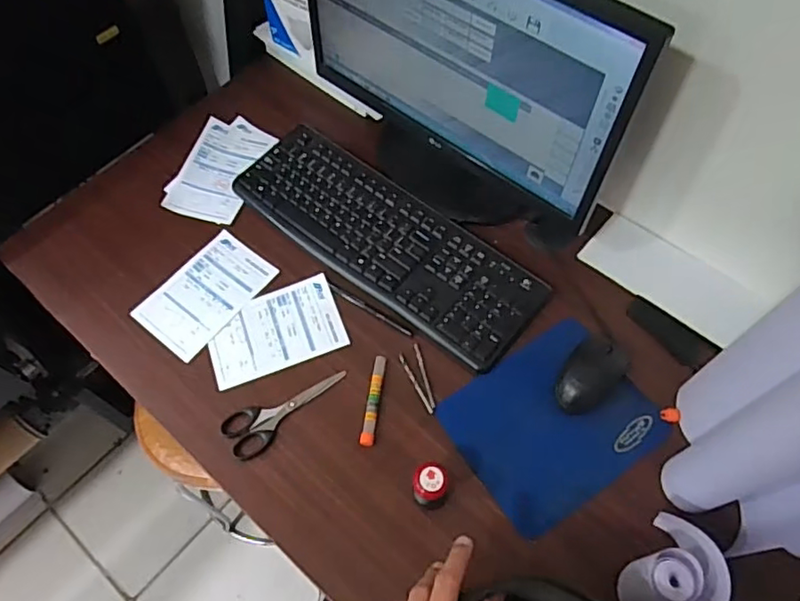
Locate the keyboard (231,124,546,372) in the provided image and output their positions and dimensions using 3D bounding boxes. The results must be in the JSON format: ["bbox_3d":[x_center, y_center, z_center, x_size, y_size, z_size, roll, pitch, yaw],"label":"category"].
[{"bbox_3d":[-0.024,-0.084,0.792,0.433,0.018,0.152,36,68,18],"label":"keyboard"}]

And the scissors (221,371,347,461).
[{"bbox_3d":[-0.137,0.119,0.698,0.149,0.008,0.056,-41,69,-18],"label":"scissors"}]

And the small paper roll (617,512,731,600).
[{"bbox_3d":[0.264,0.259,0.568,0.098,0.080,0.069,-39,68,-18],"label":"small paper roll"}]

